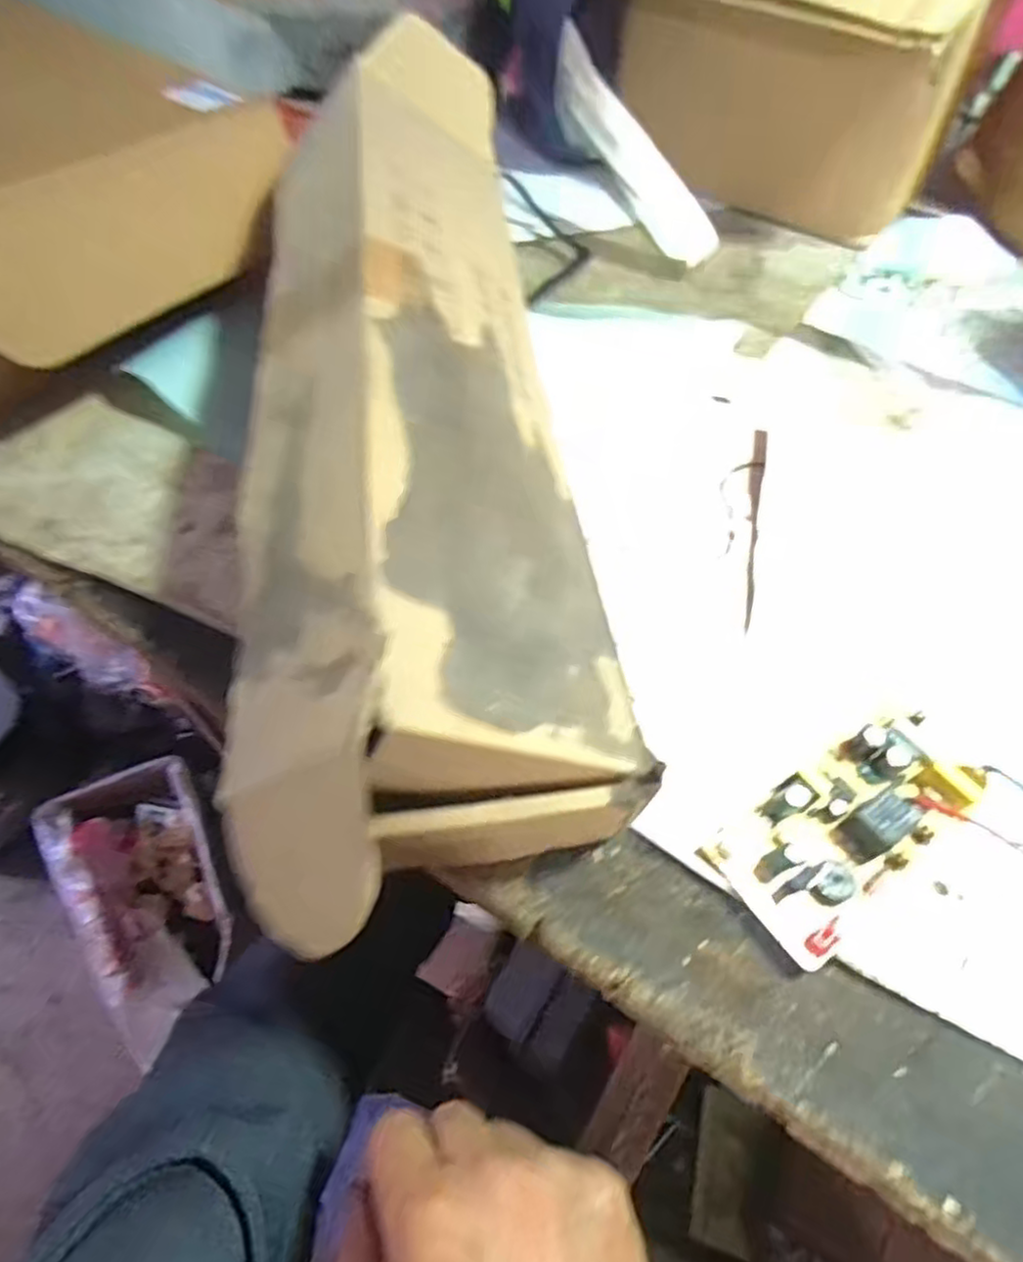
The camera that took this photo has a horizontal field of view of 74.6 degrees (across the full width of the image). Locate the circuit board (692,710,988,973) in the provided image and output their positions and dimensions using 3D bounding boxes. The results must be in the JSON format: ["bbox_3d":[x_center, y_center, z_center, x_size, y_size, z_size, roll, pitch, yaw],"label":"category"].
[{"bbox_3d":[0.122,0.066,0.239,0.102,0.014,0.048,-32,64,-21],"label":"circuit board"}]

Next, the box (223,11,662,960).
[{"bbox_3d":[-0.049,-0.116,0.293,0.130,0.089,0.457,8,57,-31],"label":"box"}]

